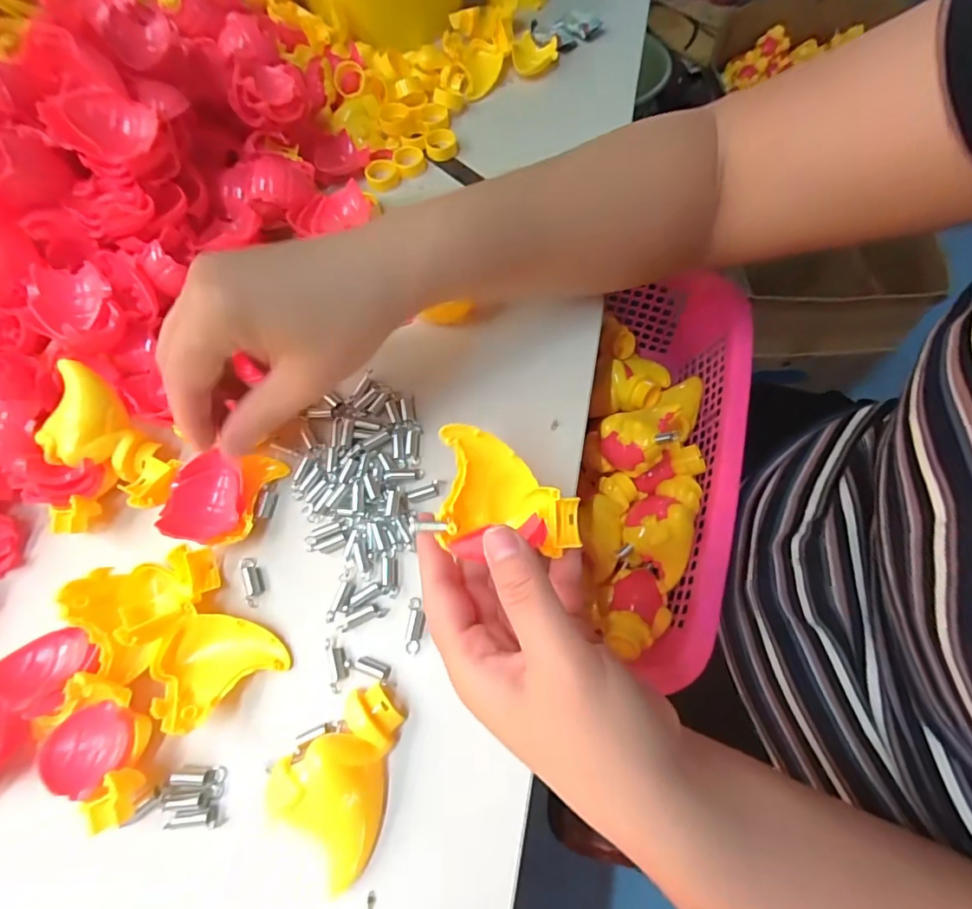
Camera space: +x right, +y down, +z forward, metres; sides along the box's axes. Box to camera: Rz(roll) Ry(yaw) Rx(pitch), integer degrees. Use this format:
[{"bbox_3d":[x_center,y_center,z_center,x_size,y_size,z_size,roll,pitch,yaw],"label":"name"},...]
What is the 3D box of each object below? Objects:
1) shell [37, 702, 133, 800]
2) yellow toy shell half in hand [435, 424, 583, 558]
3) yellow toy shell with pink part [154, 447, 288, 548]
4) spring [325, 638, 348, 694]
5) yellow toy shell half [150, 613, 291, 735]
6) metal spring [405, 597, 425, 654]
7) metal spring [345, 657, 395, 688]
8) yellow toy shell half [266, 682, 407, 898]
[{"bbox_3d":[-0.191,0.139,0.233,0.043,0.012,0.036,6,67,5],"label":"shell"},{"bbox_3d":[0.013,0.019,0.236,0.067,0.037,0.049,4,67,4],"label":"yellow toy shell half in hand"},{"bbox_3d":[-0.151,0.023,0.283,0.045,0.025,0.058,12,67,7],"label":"yellow toy shell with pink part"},{"bbox_3d":[-0.077,0.109,0.255,0.009,0.004,0.026,-13,67,-4],"label":"spring"},{"bbox_3d":[-0.140,0.103,0.250,0.056,0.021,0.049,-38,70,-13],"label":"yellow toy shell half"},{"bbox_3d":[-0.038,0.091,0.262,0.010,0.008,0.028,1,66,2],"label":"metal spring"},{"bbox_3d":[-0.059,0.111,0.254,0.028,0.006,0.009,20,69,11],"label":"metal spring"},{"bbox_3d":[-0.063,0.149,0.229,0.053,0.023,0.067,35,72,16],"label":"yellow toy shell half"}]

